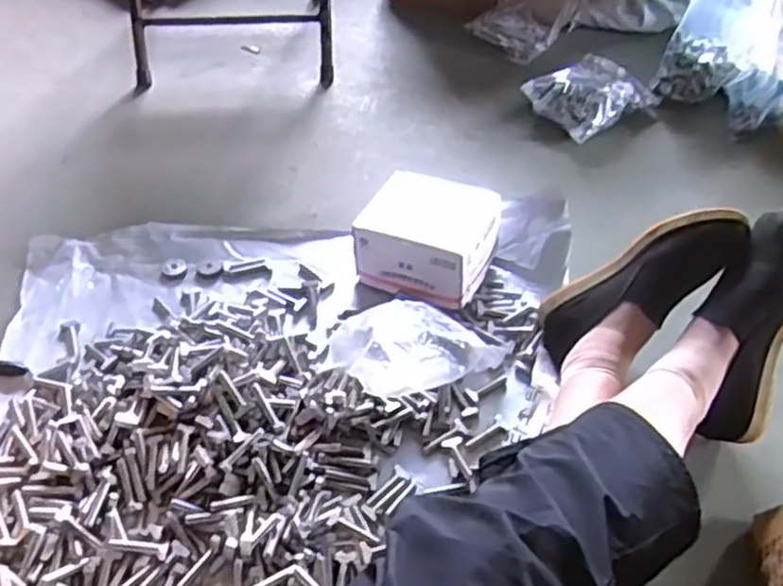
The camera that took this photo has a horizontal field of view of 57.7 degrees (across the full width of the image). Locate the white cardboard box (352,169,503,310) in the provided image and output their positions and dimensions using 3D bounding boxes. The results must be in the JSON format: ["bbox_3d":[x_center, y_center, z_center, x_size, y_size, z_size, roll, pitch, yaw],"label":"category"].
[{"bbox_3d":[0.048,-0.065,0.898,0.156,0.100,0.150,22,50,17],"label":"white cardboard box"}]

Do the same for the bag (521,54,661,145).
[{"bbox_3d":[0.324,-0.323,1.154,0.189,0.060,0.135,-31,56,-27],"label":"bag"}]

